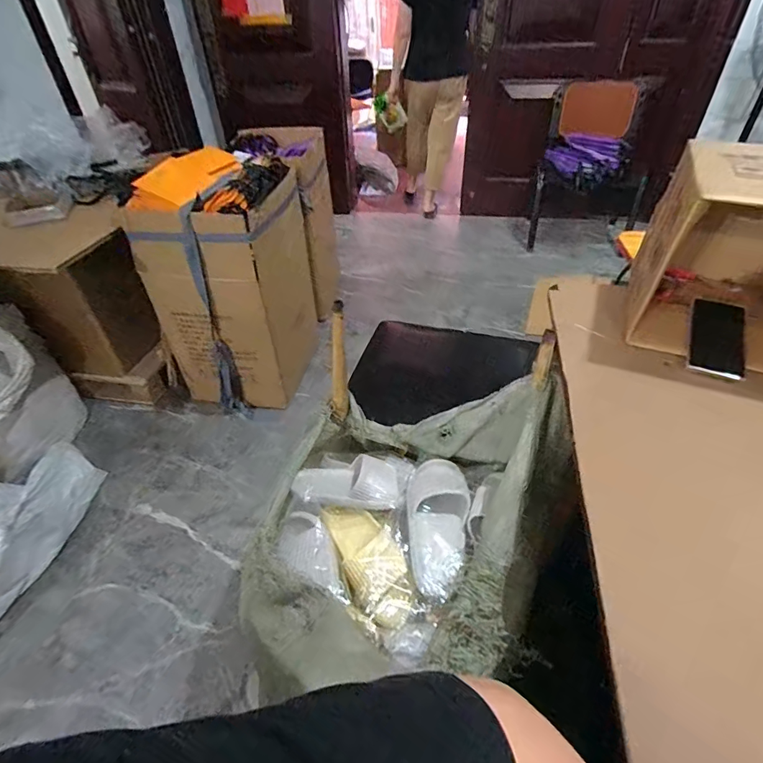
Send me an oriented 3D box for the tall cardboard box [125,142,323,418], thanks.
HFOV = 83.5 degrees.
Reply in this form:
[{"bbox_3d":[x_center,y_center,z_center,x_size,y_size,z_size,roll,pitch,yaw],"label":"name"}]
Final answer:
[{"bbox_3d":[-0.484,-0.313,1.508,0.367,0.795,0.469,10,43,14],"label":"tall cardboard box"}]

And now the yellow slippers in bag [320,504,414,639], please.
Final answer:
[{"bbox_3d":[-0.025,0.304,0.747,0.111,0.069,0.245,-18,44,-16],"label":"yellow slippers in bag"}]

